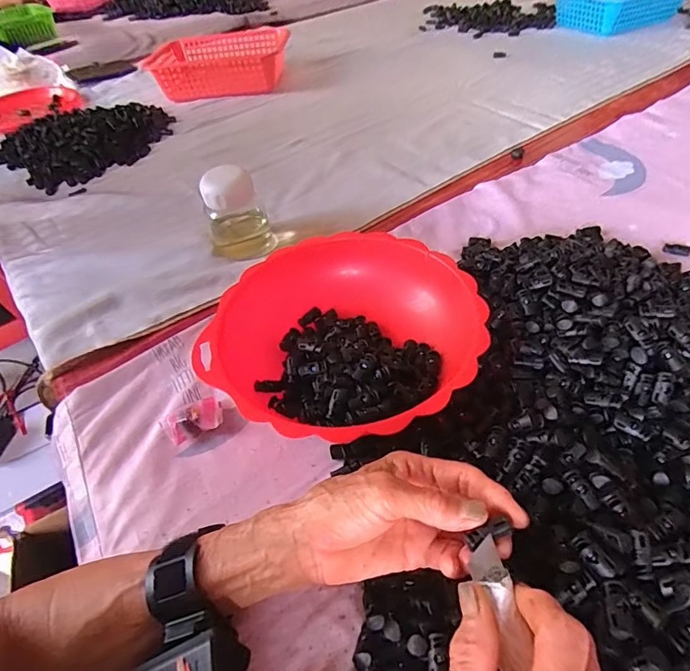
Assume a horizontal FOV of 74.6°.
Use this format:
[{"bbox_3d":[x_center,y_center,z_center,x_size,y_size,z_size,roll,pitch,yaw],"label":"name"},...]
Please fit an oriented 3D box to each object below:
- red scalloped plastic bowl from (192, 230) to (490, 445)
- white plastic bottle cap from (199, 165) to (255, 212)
[{"bbox_3d":[0.001,0.003,0.433,0.228,0.066,0.234,-4,46,4],"label":"red scalloped plastic bowl"},{"bbox_3d":[-0.144,-0.180,0.555,0.049,0.038,0.048,-4,46,4],"label":"white plastic bottle cap"}]

